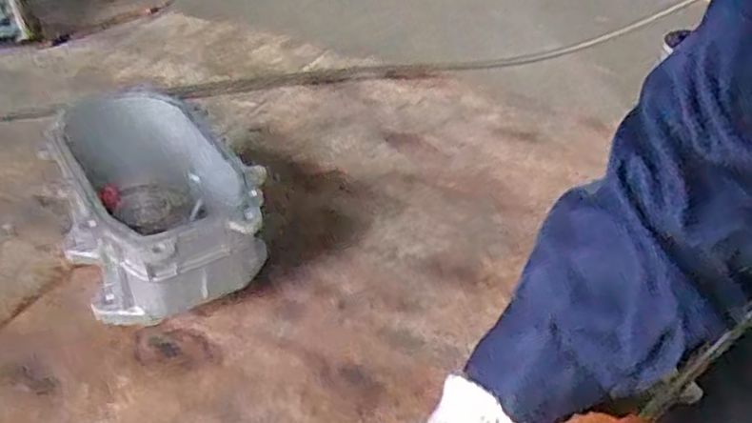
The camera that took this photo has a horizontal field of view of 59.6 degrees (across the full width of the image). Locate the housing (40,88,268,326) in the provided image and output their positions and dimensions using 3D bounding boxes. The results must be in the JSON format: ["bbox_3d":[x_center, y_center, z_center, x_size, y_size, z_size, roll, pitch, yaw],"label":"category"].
[{"bbox_3d":[-0.220,0.002,0.657,0.159,0.132,0.244,-24,46,-29],"label":"housing"}]

